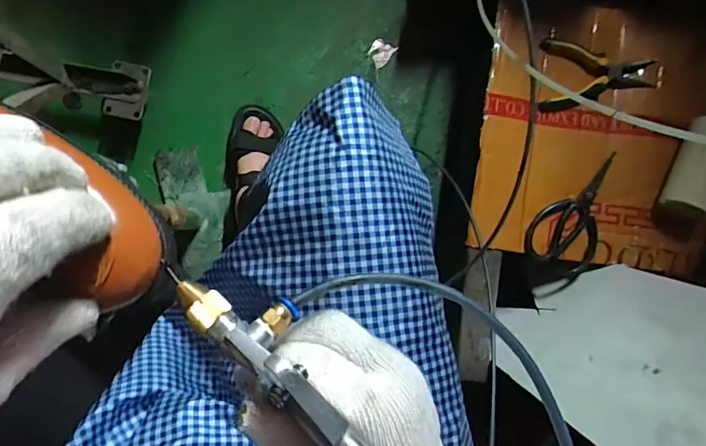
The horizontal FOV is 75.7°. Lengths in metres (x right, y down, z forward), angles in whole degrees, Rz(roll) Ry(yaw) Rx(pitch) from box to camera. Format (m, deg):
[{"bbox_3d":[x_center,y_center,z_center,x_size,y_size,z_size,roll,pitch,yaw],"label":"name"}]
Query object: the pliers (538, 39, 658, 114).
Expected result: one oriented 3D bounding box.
[{"bbox_3d":[0.389,-0.234,0.724,0.179,0.026,0.115,2,88,-5],"label":"pliers"}]

